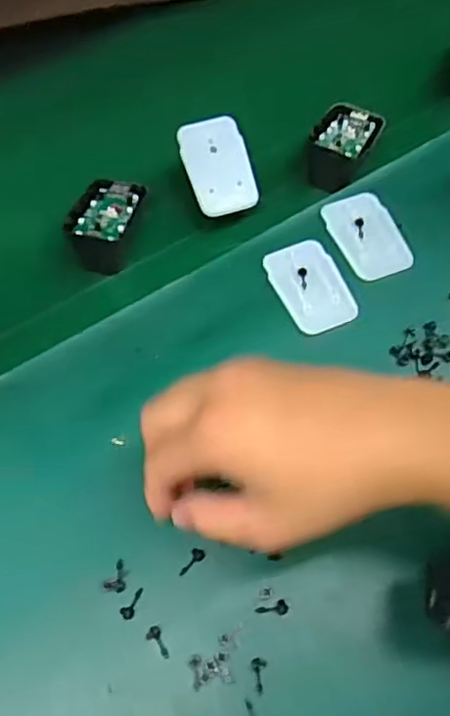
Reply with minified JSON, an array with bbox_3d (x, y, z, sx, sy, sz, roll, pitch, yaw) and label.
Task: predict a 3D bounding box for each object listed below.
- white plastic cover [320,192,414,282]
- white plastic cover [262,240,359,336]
[{"bbox_3d":[0.100,-0.088,0.454,0.045,0.006,0.072,-18,66,-10],"label":"white plastic cover"},{"bbox_3d":[0.058,-0.050,0.435,0.046,0.005,0.071,-20,66,-11],"label":"white plastic cover"}]

